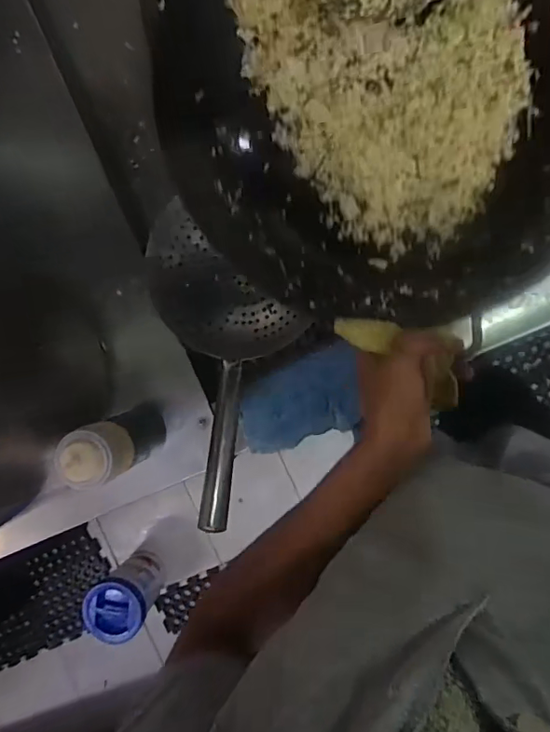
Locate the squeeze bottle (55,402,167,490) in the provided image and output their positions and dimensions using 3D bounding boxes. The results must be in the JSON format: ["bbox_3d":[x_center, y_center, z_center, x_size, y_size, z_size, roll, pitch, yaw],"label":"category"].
[{"bbox_3d":[-0.191,0.095,0.638,0.070,0.168,0.069,0,94,6],"label":"squeeze bottle"}]

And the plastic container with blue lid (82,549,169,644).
[{"bbox_3d":[-0.429,0.663,1.517,0.169,0.232,0.179,0,94,6],"label":"plastic container with blue lid"}]

